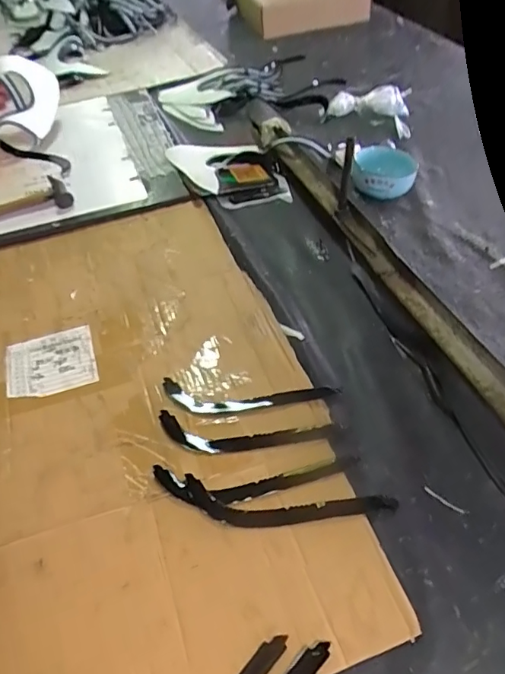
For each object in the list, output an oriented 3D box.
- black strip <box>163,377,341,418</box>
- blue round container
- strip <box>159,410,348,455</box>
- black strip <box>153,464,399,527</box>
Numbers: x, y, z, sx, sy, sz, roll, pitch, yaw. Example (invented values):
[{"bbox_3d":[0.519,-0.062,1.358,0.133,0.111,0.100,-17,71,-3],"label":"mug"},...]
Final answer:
[{"bbox_3d":[-0.004,0.073,0.613,0.209,0.008,0.051,1,48,3],"label":"black strip"},{"bbox_3d":[0.221,-0.271,0.872,0.106,0.062,0.093,8,49,9],"label":"blue round container"},{"bbox_3d":[-0.002,0.108,0.580,0.210,0.006,0.051,3,48,5],"label":"strip"},{"bbox_3d":[0.018,0.171,0.528,0.250,0.014,0.054,5,48,7],"label":"black strip"}]

